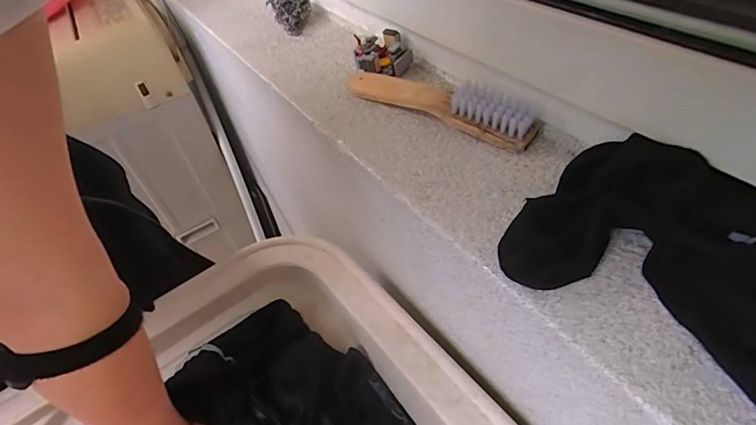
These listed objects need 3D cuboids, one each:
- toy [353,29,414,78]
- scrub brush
[{"bbox_3d":[0.002,-0.173,0.463,0.062,0.034,0.052,16,51,21],"label":"toy"},{"bbox_3d":[0.050,-0.112,0.401,0.203,0.046,0.036,27,55,28],"label":"scrub brush"}]

